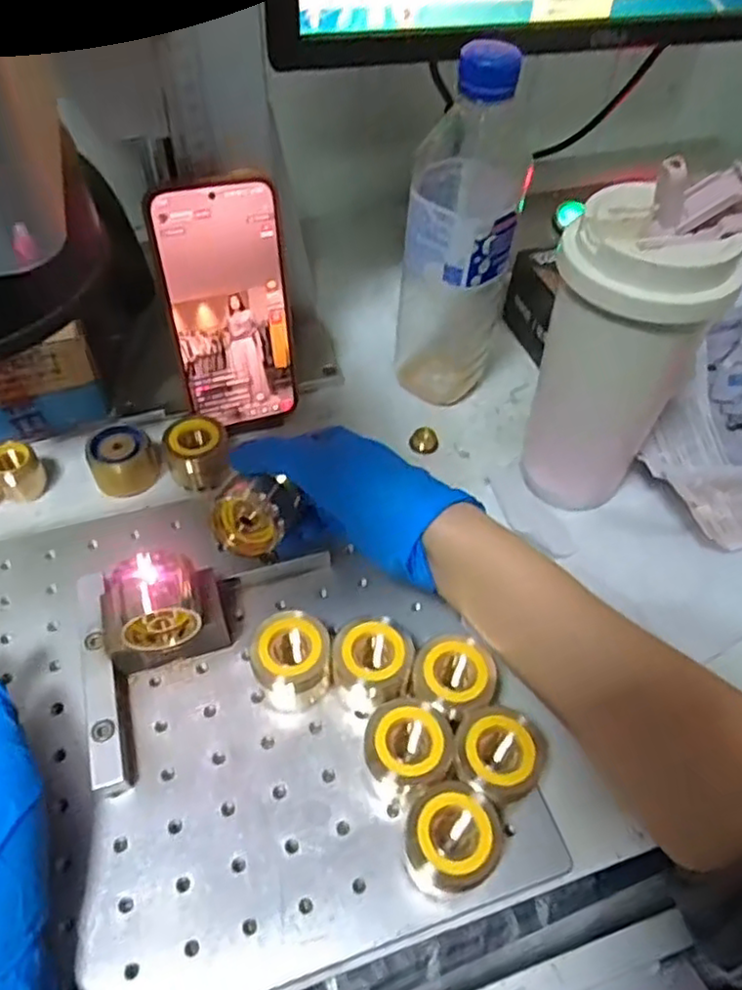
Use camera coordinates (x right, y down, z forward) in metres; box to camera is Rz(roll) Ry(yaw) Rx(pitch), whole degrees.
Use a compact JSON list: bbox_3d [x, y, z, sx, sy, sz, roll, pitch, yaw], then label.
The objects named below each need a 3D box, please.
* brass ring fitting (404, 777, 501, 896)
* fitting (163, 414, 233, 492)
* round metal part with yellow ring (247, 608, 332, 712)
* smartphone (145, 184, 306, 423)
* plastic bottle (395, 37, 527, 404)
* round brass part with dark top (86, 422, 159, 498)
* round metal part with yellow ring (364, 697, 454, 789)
[{"bbox_3d":[0.035,0.153,0.300,0.041,0.040,0.039,1,53,-2],"label":"brass ring fitting"},{"bbox_3d":[-0.115,-0.030,0.443,0.040,0.033,0.042,-17,56,-15],"label":"fitting"},{"bbox_3d":[-0.040,0.086,0.344,0.038,0.043,0.035,1,53,-2],"label":"round metal part with yellow ring"},{"bbox_3d":[-0.088,-0.113,0.429,0.077,0.160,0.005,-17,43,-13],"label":"smartphone"},{"bbox_3d":[0.058,-0.158,0.436,0.073,0.225,0.068,11,53,5],"label":"plastic bottle"},{"bbox_3d":[-0.162,-0.022,0.439,0.039,0.031,0.034,-16,56,-14],"label":"round brass part with dark top"},{"bbox_3d":[0.017,0.122,0.321,0.041,0.038,0.037,36,60,22],"label":"round metal part with yellow ring"}]

